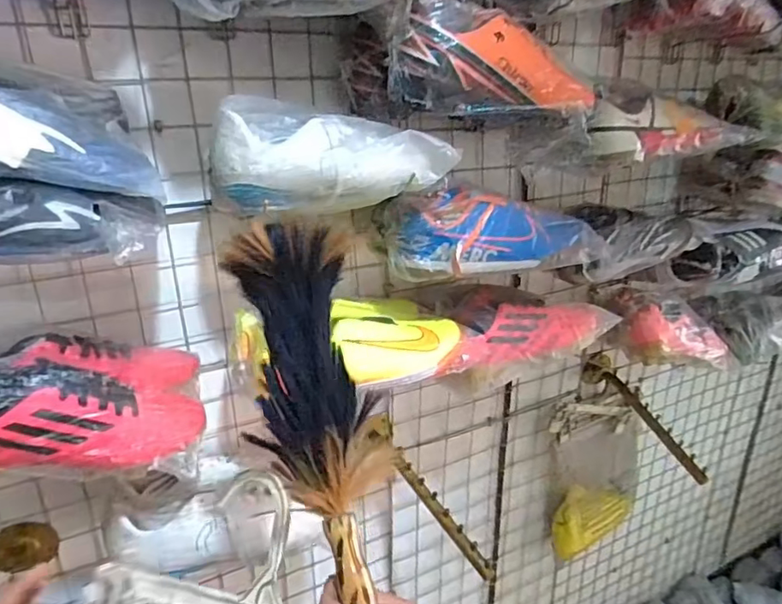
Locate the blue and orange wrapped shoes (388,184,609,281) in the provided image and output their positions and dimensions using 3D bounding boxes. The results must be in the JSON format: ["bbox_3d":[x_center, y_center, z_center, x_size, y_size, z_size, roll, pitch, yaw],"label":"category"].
[{"bbox_3d":[0.133,-0.095,0.701,0.275,0.092,0.086,-6,22,-15],"label":"blue and orange wrapped shoes"}]

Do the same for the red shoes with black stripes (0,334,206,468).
[{"bbox_3d":[-0.320,0.096,0.561,0.235,0.109,0.125,-10,23,-25],"label":"red shoes with black stripes"}]

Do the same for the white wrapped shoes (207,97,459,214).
[{"bbox_3d":[-0.064,-0.157,0.588,0.242,0.103,0.082,-7,22,-17],"label":"white wrapped shoes"}]

